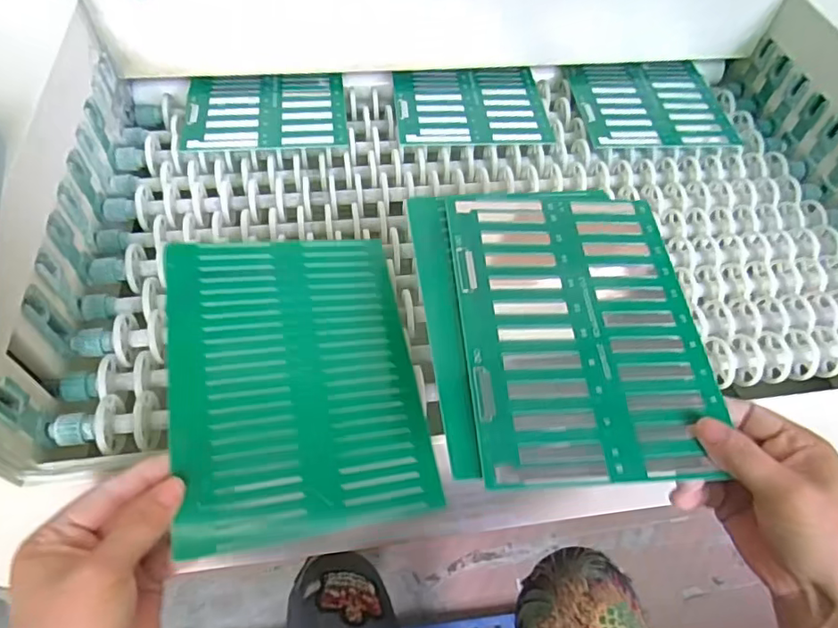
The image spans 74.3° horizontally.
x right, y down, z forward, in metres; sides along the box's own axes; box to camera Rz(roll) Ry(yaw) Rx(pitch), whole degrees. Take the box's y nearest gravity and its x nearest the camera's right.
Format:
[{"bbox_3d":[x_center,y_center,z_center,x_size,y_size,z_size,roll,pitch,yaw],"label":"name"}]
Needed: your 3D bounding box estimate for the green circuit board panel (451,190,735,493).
[{"bbox_3d":[0.105,0.004,0.364,0.156,0.009,0.207,-1,60,-9],"label":"green circuit board panel"}]

